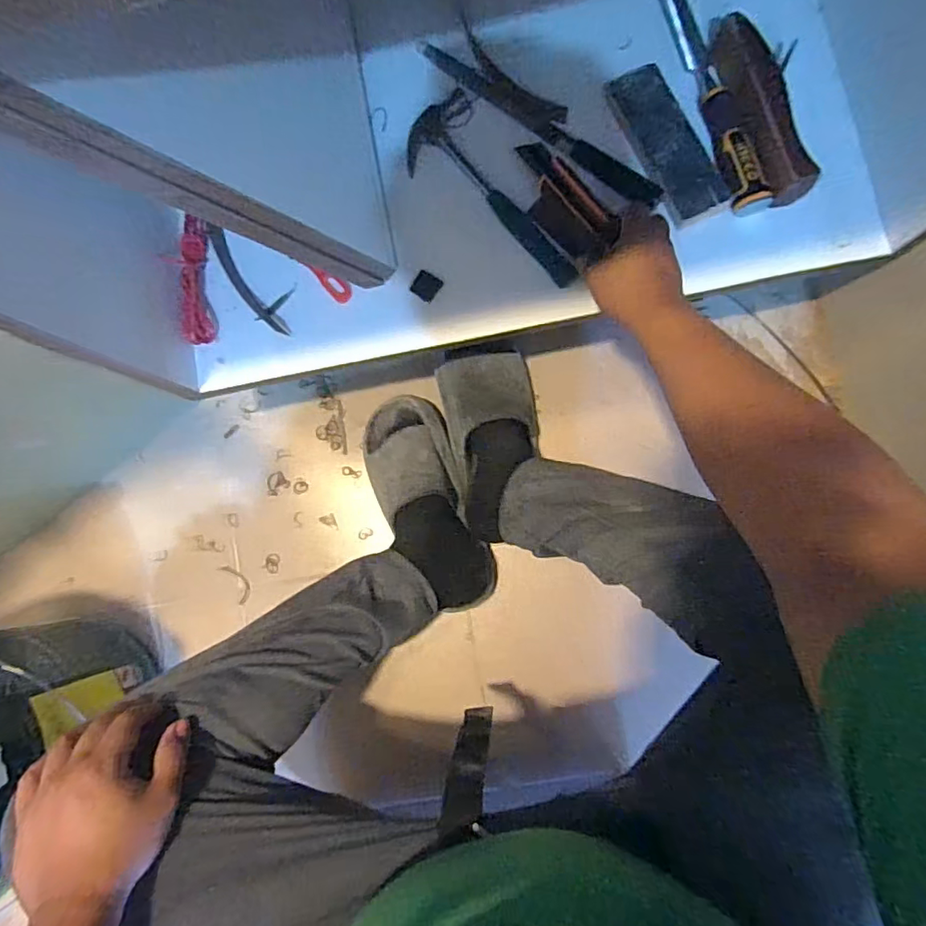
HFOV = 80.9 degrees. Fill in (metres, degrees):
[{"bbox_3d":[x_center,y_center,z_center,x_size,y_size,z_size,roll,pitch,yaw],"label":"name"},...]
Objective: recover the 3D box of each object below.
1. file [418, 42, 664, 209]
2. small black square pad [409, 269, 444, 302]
[{"bbox_3d":[0.081,-0.378,0.595,0.322,0.017,0.037,38,88,7],"label":"file"},{"bbox_3d":[-0.041,-0.197,0.604,0.028,0.004,0.028,34,99,-5],"label":"small black square pad"}]

